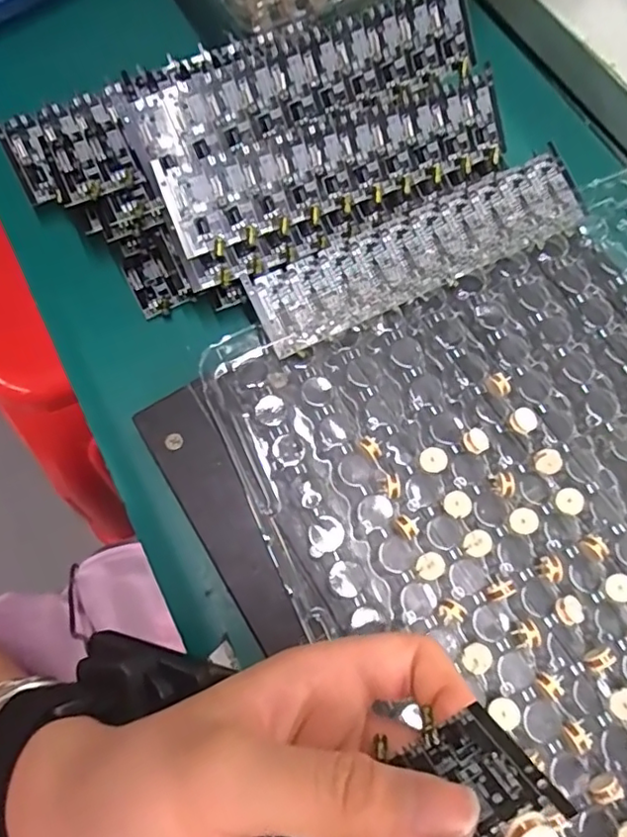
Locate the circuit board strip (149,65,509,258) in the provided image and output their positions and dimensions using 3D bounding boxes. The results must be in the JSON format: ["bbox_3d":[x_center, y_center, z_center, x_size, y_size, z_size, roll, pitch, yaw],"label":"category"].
[{"bbox_3d":[0.013,-0.118,0.262,0.162,0.004,0.042,-21,105,-10],"label":"circuit board strip"}]

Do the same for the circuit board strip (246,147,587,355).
[{"bbox_3d":[0.049,-0.077,0.262,0.160,0.005,0.041,-24,73,-10],"label":"circuit board strip"}]

